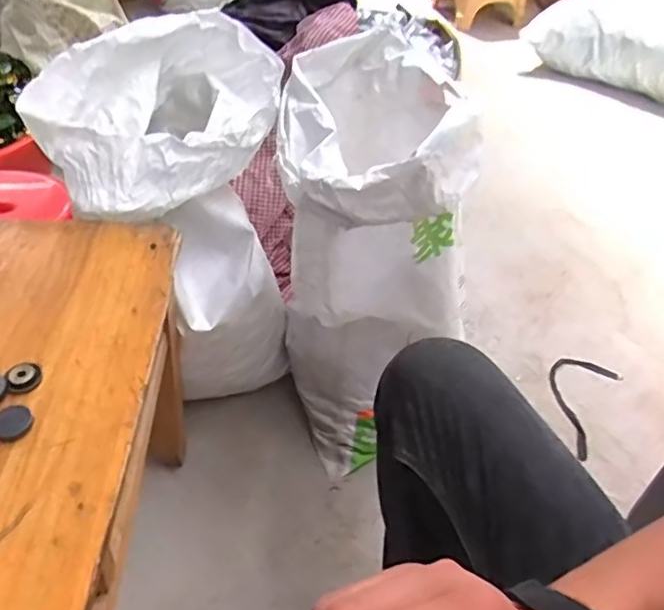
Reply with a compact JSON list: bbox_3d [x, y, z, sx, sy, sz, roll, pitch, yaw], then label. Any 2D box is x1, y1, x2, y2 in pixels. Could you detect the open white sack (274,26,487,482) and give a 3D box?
[{"bbox_3d":[0.061,-0.091,1.013,0.287,0.584,0.449,-1,45,-6],"label":"open white sack"}]

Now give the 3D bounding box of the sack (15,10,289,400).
[{"bbox_3d":[-0.252,-0.147,0.996,0.334,0.532,0.396,-1,45,-6],"label":"sack"}]

